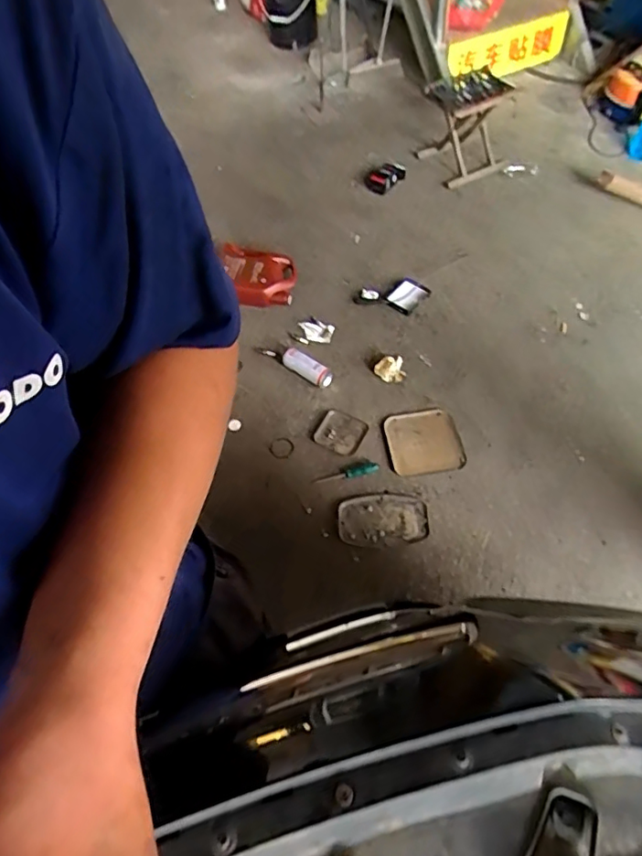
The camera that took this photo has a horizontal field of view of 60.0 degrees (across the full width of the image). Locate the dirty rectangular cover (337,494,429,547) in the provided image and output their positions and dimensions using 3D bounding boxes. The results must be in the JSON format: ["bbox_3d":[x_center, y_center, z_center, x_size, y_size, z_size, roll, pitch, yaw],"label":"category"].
[{"bbox_3d":[0.169,0.242,1.508,0.241,0.032,0.138,-6,60,0],"label":"dirty rectangular cover"}]

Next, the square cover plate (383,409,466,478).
[{"bbox_3d":[0.297,0.039,1.630,0.198,0.026,0.209,-10,60,-3],"label":"square cover plate"}]

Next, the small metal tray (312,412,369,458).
[{"bbox_3d":[0.058,0.012,1.660,0.141,0.023,0.121,26,65,17],"label":"small metal tray"}]

